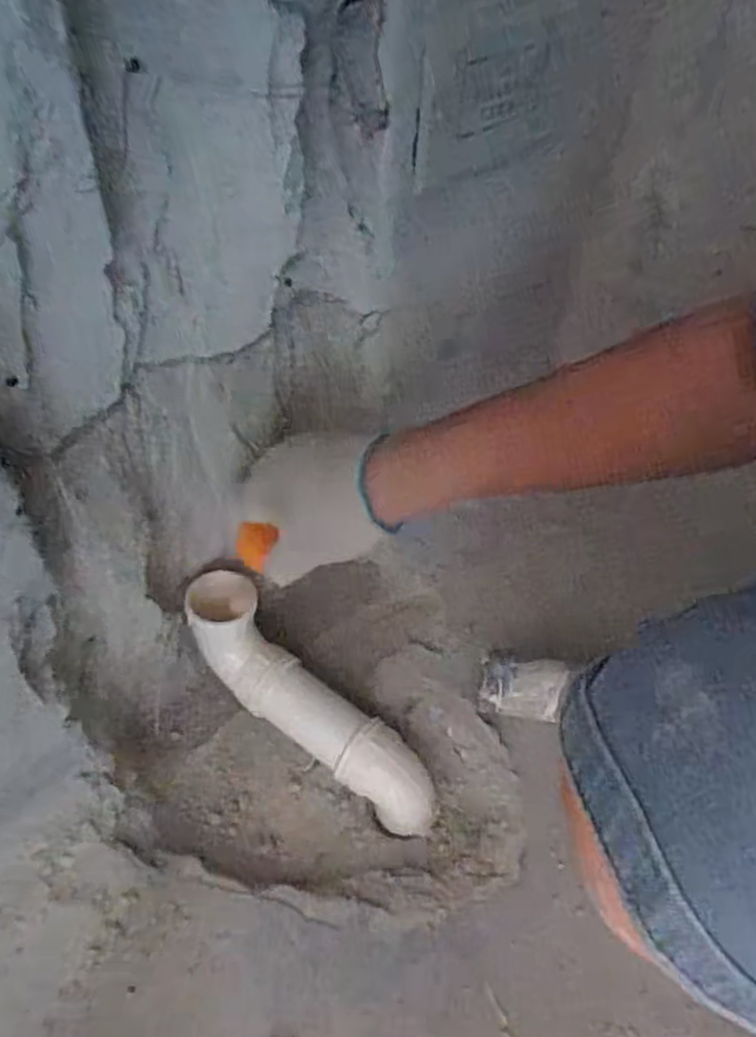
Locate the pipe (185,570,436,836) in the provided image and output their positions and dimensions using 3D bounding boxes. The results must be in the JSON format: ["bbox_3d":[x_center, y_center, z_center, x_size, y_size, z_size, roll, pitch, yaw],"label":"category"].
[{"bbox_3d":[-0.058,0.147,0.566,0.262,0.065,0.055,42,54,8],"label":"pipe"}]

